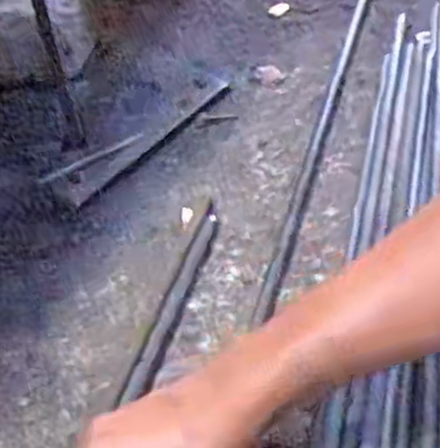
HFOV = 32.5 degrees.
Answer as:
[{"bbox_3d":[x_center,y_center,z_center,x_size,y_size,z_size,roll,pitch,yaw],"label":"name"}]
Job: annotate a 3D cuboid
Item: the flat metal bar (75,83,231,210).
[{"bbox_3d":[-0.055,-0.076,0.705,0.011,0.013,0.214,25,52,29],"label":"flat metal bar"}]

